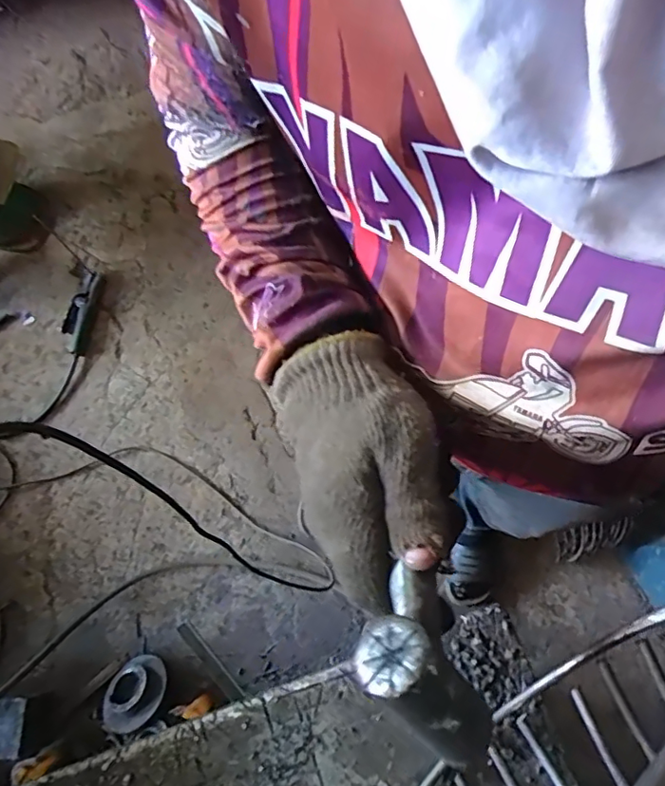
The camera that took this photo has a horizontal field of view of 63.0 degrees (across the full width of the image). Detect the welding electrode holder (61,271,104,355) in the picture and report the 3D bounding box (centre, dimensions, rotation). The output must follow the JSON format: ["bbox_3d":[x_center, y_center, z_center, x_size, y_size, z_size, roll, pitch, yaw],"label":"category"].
[{"bbox_3d":[-0.652,-0.217,1.395,0.066,0.031,0.241,5,67,3],"label":"welding electrode holder"}]

